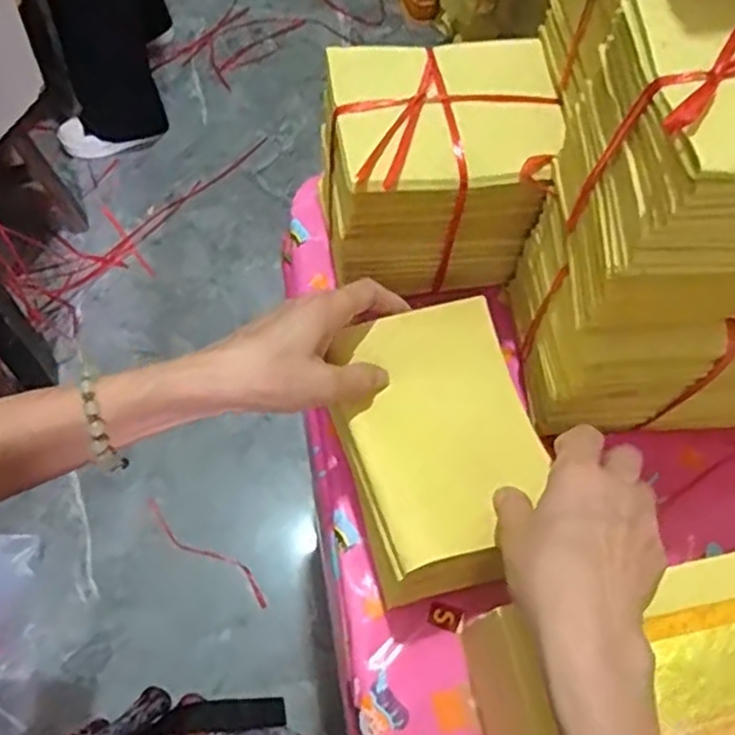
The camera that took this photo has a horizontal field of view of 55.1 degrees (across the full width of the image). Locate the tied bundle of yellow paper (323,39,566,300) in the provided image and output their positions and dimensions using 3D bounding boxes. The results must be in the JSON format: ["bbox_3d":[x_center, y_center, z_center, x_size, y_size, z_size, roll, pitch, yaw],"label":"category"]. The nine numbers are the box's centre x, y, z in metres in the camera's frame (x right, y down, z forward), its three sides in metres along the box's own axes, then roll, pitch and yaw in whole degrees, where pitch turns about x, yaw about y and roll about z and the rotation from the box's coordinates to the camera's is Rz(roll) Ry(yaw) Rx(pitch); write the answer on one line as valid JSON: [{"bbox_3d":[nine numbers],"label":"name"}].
[{"bbox_3d":[0.048,-0.140,0.513,0.143,0.135,0.120,-4,64,-6],"label":"tied bundle of yellow paper"}]

